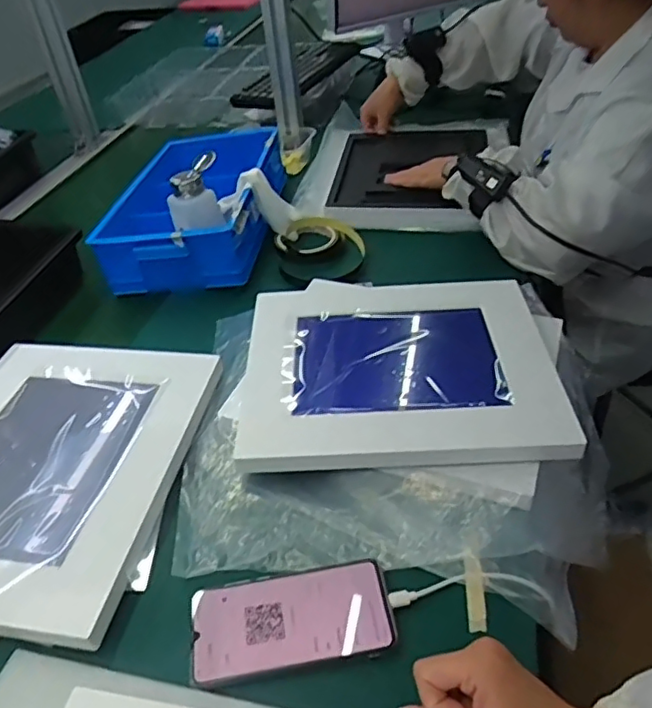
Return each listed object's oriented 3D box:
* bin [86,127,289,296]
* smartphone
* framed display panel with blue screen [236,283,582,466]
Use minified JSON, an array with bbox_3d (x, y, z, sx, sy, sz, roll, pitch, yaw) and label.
[{"bbox_3d":[-0.189,-0.223,0.884,0.215,0.083,0.331,-2,42,6],"label":"bin"},{"bbox_3d":[-0.025,0.196,0.445,0.146,0.008,0.072,-10,42,-3],"label":"smartphone"},{"bbox_3d":[0.072,0.006,0.617,0.308,0.033,0.263,-4,42,4],"label":"framed display panel with blue screen"}]

